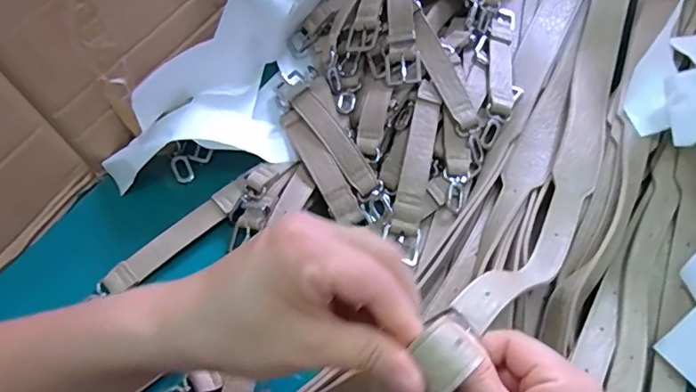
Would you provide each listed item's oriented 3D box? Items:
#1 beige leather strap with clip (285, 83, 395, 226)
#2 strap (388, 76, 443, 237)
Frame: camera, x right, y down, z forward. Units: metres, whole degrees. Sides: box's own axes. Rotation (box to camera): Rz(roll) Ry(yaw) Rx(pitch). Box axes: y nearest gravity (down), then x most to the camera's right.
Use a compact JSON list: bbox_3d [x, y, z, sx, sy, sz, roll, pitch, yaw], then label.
[{"bbox_3d":[-0.010,-0.049,0.482,0.025,0.025,0.164,-28,63,-15],"label":"beige leather strap with clip"},{"bbox_3d":[0.065,-0.038,0.463,0.026,0.015,0.146,11,72,7],"label":"strap"}]

